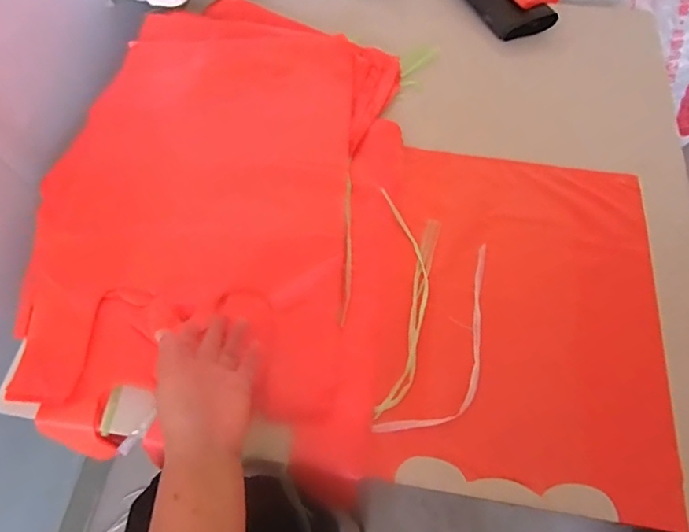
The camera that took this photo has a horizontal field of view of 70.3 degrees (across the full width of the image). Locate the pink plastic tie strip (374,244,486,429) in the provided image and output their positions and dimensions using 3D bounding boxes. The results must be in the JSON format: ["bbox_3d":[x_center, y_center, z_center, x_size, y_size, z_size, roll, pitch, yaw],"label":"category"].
[{"bbox_3d":[0.133,0.092,0.557,0.075,0.008,0.262,31,66,14],"label":"pink plastic tie strip"}]

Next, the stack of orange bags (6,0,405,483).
[{"bbox_3d":[-0.145,-0.088,0.613,0.438,0.085,0.591,7,62,3],"label":"stack of orange bags"}]

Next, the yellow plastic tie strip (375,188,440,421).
[{"bbox_3d":[0.073,0.035,0.586,0.069,0.010,0.284,5,62,4],"label":"yellow plastic tie strip"}]

